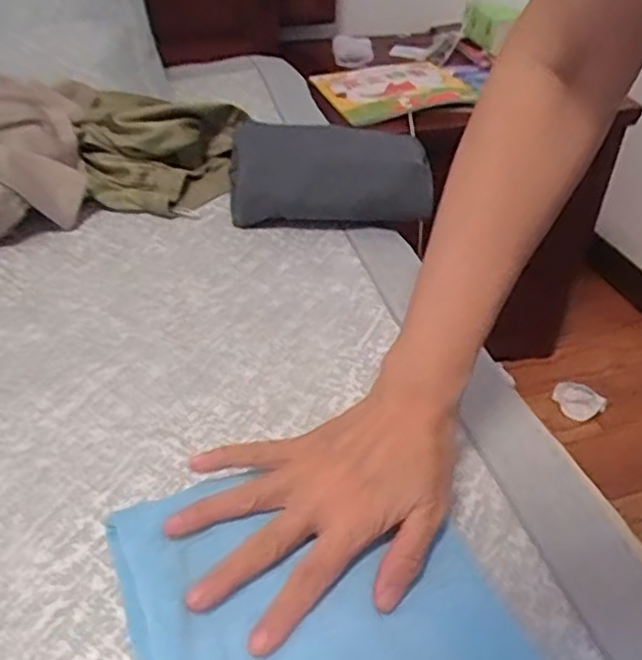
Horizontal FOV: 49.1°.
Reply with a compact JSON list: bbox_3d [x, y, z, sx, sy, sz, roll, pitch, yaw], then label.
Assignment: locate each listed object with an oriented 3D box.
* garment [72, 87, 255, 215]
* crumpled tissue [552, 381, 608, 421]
[{"bbox_3d":[-0.190,-0.209,0.800,0.168,0.073,0.173,13,40,14],"label":"garment"},{"bbox_3d":[0.471,0.132,1.294,0.090,0.049,0.068,29,46,30],"label":"crumpled tissue"}]

